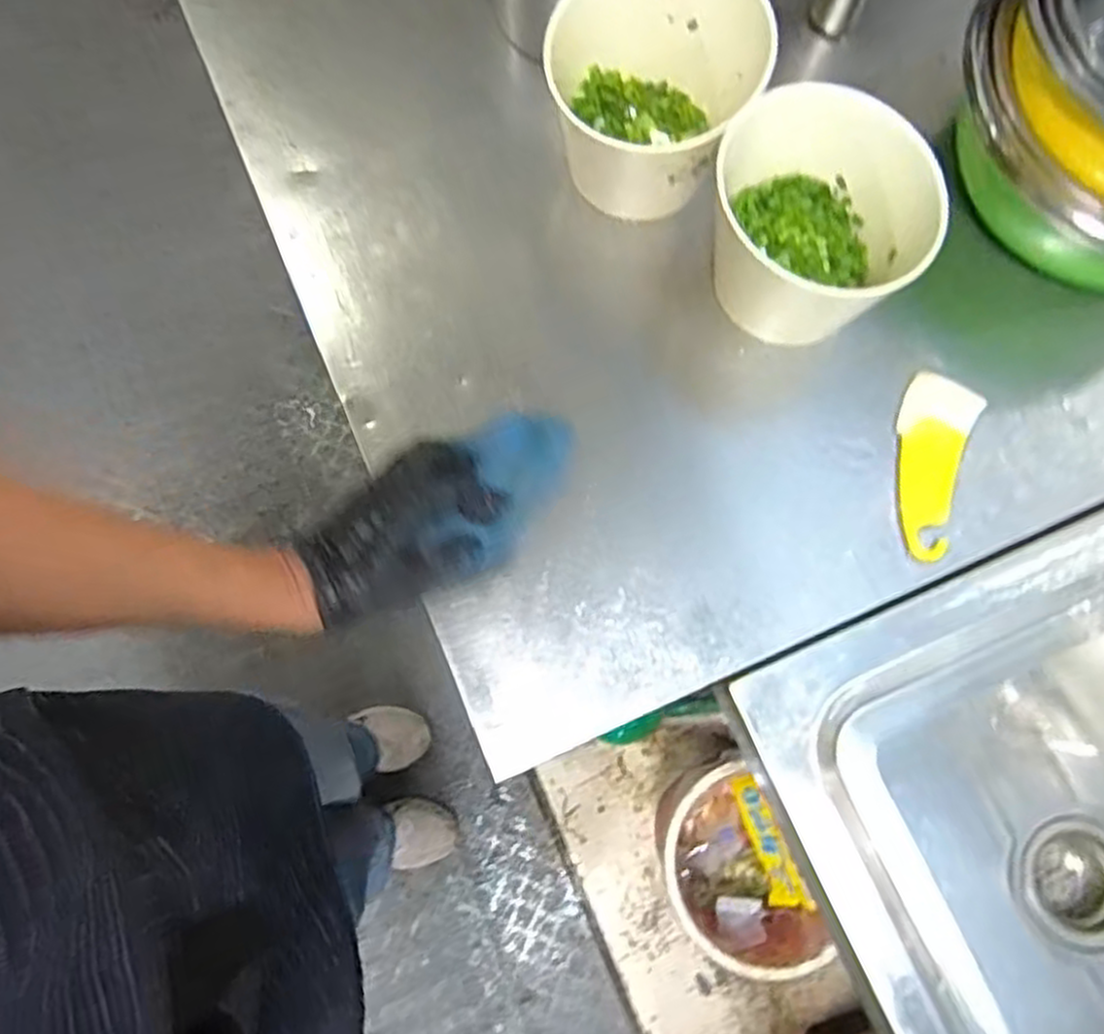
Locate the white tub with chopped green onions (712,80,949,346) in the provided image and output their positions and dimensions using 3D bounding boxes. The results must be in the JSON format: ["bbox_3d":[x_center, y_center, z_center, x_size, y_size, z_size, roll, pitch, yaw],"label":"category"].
[{"bbox_3d":[0.177,-0.195,0.515,0.136,0.117,0.146,0,75,-1],"label":"white tub with chopped green onions"}]

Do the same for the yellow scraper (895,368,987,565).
[{"bbox_3d":[0.259,-0.036,0.531,0.051,0.006,0.127,19,76,4],"label":"yellow scraper"}]

